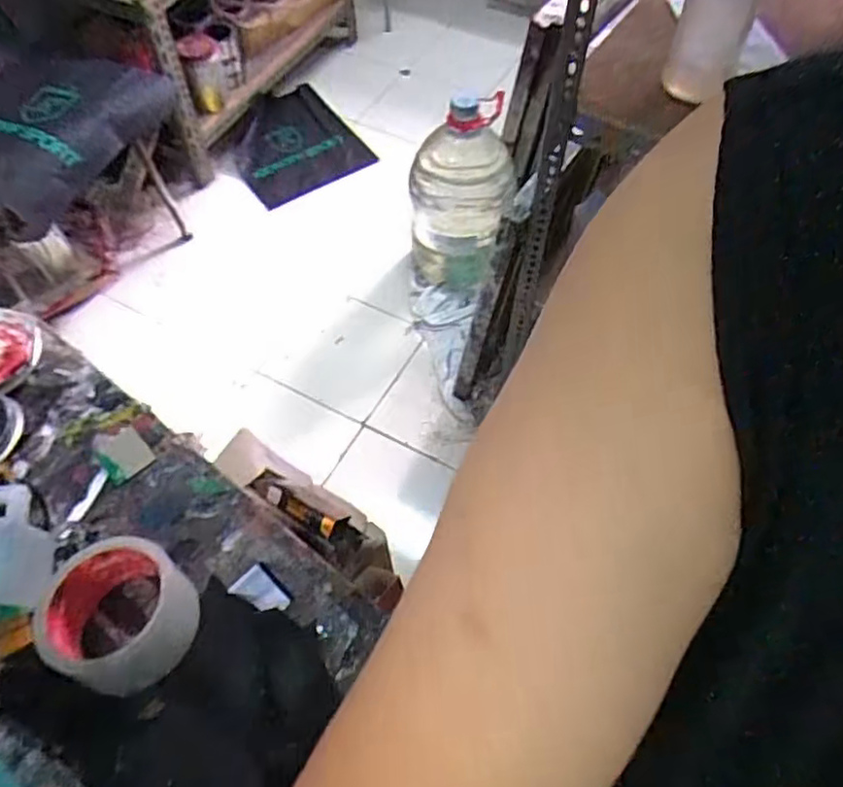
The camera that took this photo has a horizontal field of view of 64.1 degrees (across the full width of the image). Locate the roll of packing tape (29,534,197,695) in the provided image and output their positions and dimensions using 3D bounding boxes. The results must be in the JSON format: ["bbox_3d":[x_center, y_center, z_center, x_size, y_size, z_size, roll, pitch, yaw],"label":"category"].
[{"bbox_3d":[-0.210,0.149,0.457,0.108,0.056,0.094,-1,57,0],"label":"roll of packing tape"}]

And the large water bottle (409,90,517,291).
[{"bbox_3d":[0.091,-0.482,1.595,0.246,0.432,0.246,4,57,3],"label":"large water bottle"}]

